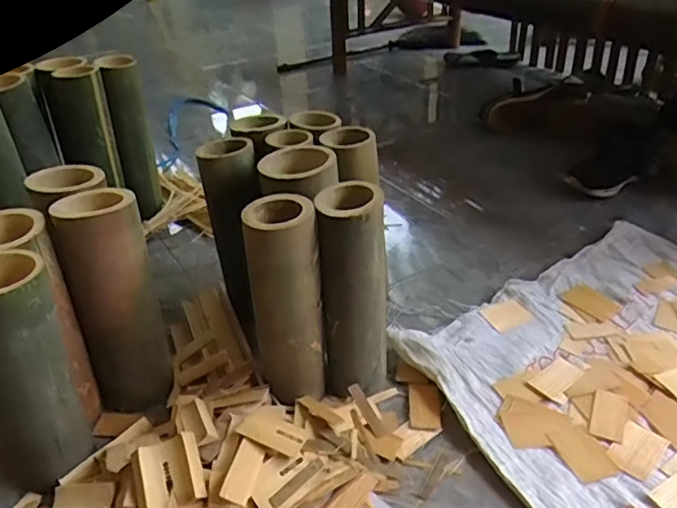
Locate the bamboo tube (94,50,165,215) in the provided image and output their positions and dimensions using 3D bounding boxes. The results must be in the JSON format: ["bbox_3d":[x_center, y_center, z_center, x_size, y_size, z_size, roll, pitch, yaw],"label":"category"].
[{"bbox_3d":[-0.377,-0.210,1.064,0.071,0.286,0.061,-13,35,-15],"label":"bamboo tube"}]

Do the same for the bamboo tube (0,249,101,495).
[{"bbox_3d":[-0.330,0.125,0.613,0.101,0.258,0.085,-19,37,-23],"label":"bamboo tube"}]

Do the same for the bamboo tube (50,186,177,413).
[{"bbox_3d":[-0.270,0.065,0.704,0.106,0.266,0.087,-19,37,-23],"label":"bamboo tube"}]

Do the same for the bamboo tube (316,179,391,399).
[{"bbox_3d":[0.022,0.055,0.723,0.078,0.275,0.090,4,34,10],"label":"bamboo tube"}]

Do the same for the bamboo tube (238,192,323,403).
[{"bbox_3d":[-0.059,0.059,0.686,0.078,0.248,0.068,-2,34,2],"label":"bamboo tube"}]

